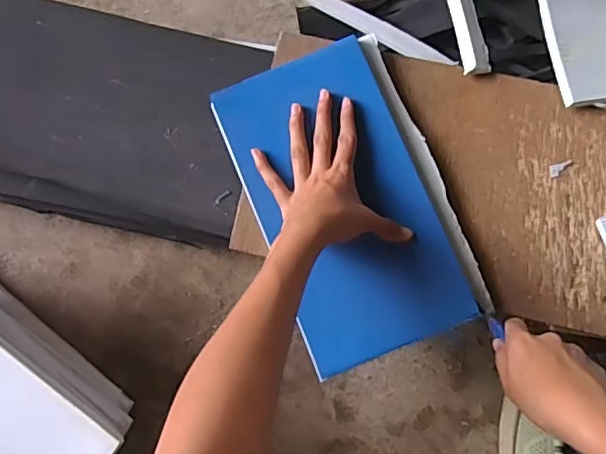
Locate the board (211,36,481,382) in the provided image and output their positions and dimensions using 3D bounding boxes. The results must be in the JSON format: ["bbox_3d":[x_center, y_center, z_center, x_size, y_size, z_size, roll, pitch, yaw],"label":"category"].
[{"bbox_3d":[0.035,-0.025,0.511,0.154,0.012,0.281,-22,81,-1],"label":"board"}]

